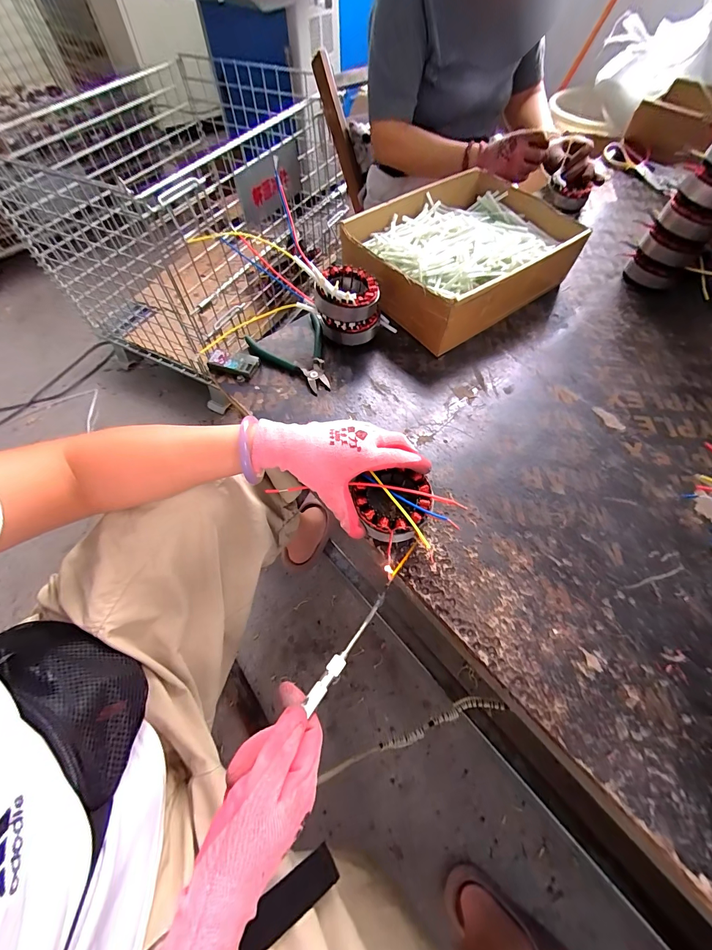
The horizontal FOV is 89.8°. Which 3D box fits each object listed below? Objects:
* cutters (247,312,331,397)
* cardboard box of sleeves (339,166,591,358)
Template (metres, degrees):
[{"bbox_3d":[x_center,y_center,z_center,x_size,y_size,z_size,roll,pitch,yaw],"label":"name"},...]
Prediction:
[{"bbox_3d":[-0.083,-0.170,0.515,0.108,0.028,0.129,-24,60,-14],"label":"cutters"},{"bbox_3d":[0.167,-0.350,0.586,0.346,0.107,0.248,-32,66,-17],"label":"cardboard box of sleeves"}]

